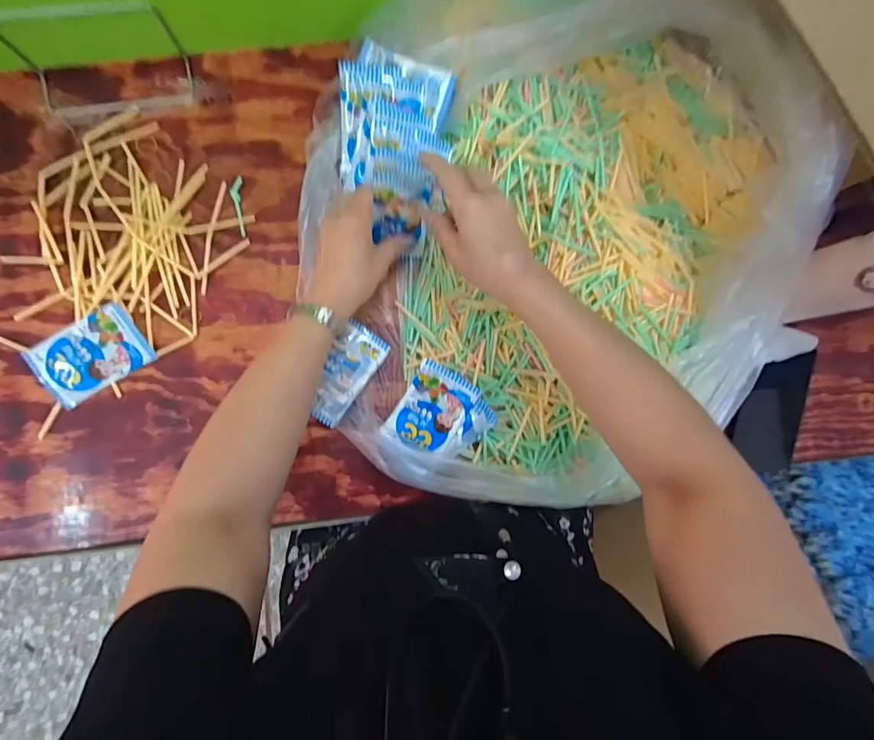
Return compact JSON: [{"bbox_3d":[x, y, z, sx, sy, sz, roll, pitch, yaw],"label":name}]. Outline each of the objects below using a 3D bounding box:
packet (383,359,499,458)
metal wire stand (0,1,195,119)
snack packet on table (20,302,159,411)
[{"bbox_3d":[0.006,0.049,0.483,0.095,0.034,0.088,32,86,-4],"label":"packet"},{"bbox_3d":[-0.337,-0.302,0.443,0.156,0.073,0.056,-8,88,-6],"label":"metal wire stand"},{"bbox_3d":[-0.353,-0.015,0.458,0.104,0.017,0.068,-34,92,-5],"label":"snack packet on table"}]

